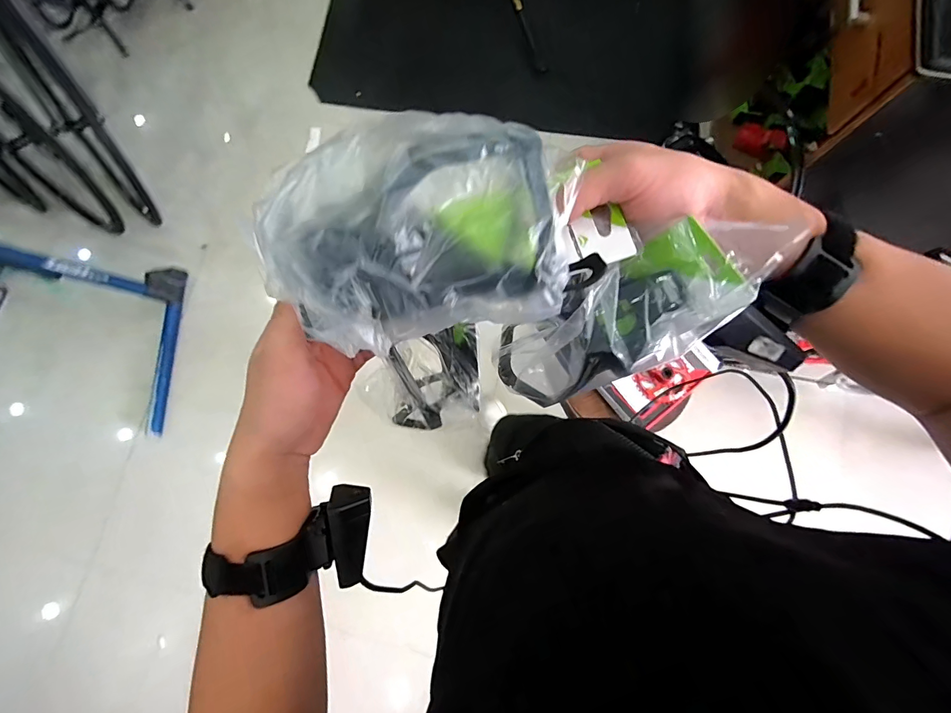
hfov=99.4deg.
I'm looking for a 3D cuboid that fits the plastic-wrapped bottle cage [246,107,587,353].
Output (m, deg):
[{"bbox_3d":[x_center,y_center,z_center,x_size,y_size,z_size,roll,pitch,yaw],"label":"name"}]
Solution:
[{"bbox_3d":[-0.020,-0.056,0.182,0.135,0.062,0.083,-10,78,-2],"label":"plastic-wrapped bottle cage"}]

